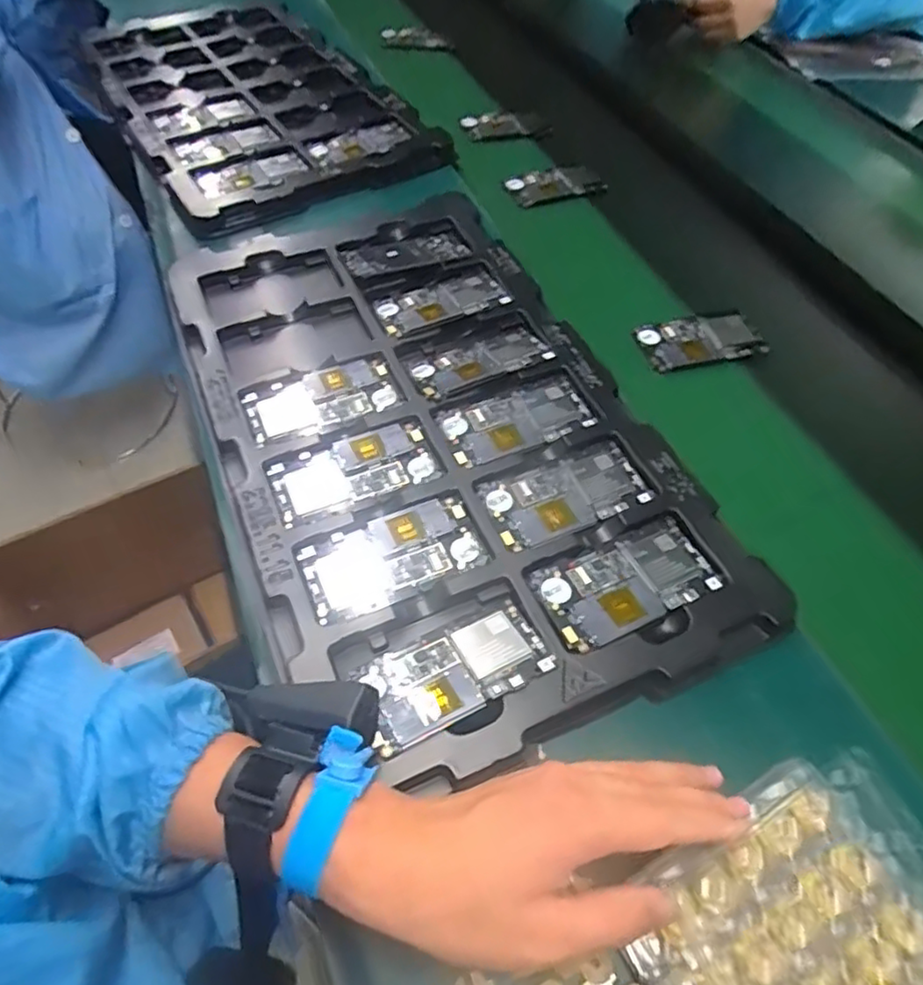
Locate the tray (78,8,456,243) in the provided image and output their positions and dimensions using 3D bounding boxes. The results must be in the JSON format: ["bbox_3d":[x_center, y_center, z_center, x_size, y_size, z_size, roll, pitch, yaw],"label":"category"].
[{"bbox_3d":[-0.286,-0.535,0.870,0.335,0.041,0.568,-24,60,-19],"label":"tray"}]

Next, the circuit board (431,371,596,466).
[{"bbox_3d":[0.046,-0.061,0.540,0.124,0.006,0.063,-18,58,-14],"label":"circuit board"}]

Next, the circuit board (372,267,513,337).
[{"bbox_3d":[-0.020,-0.184,0.615,0.120,0.007,0.054,-19,58,-14],"label":"circuit board"}]

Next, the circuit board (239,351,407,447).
[{"bbox_3d":[-0.117,-0.080,0.548,0.128,0.008,0.063,-21,59,-15],"label":"circuit board"}]

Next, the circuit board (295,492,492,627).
[{"bbox_3d":[-0.048,0.045,0.459,0.126,0.006,0.067,-21,59,-15],"label":"circuit board"}]

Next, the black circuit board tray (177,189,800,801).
[{"bbox_3d":[-0.032,-0.067,0.536,0.317,0.028,0.540,-20,58,-14],"label":"black circuit board tray"}]

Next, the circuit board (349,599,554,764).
[{"bbox_3d":[-0.004,0.114,0.406,0.116,0.006,0.062,-20,42,-15],"label":"circuit board"}]

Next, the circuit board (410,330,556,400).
[{"bbox_3d":[0.017,-0.117,0.570,0.121,0.005,0.051,-22,59,-15],"label":"circuit board"}]

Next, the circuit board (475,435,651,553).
[{"bbox_3d":[0.081,-0.001,0.494,0.125,0.004,0.066,-20,58,-15],"label":"circuit board"}]

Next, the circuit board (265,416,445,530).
[{"bbox_3d":[-0.083,-0.017,0.502,0.127,0.006,0.066,-20,58,-14],"label":"circuit board"}]

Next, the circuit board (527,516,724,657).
[{"bbox_3d":[0.115,0.063,0.445,0.122,0.006,0.064,-20,58,-15],"label":"circuit board"}]

